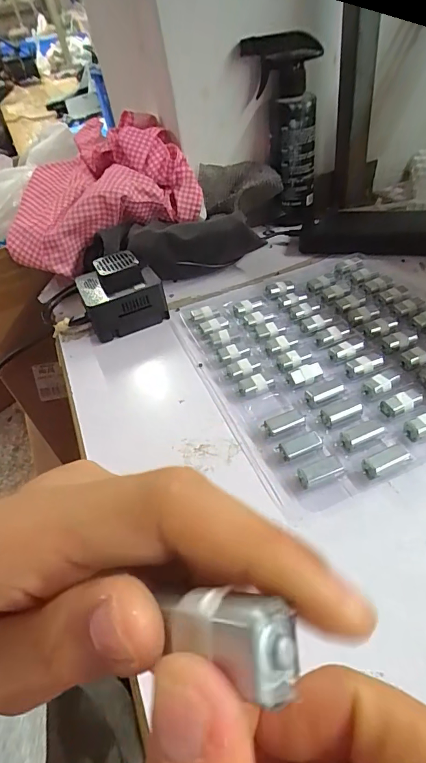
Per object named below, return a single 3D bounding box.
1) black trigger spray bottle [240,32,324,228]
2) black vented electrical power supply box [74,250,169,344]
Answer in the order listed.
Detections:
[{"bbox_3d":[0.089,-0.308,0.536,0.079,0.205,0.064,9,47,20],"label":"black trigger spray bottle"},{"bbox_3d":[-0.094,-0.089,0.438,0.081,0.060,0.072,-19,44,-9],"label":"black vented electrical power supply box"}]

